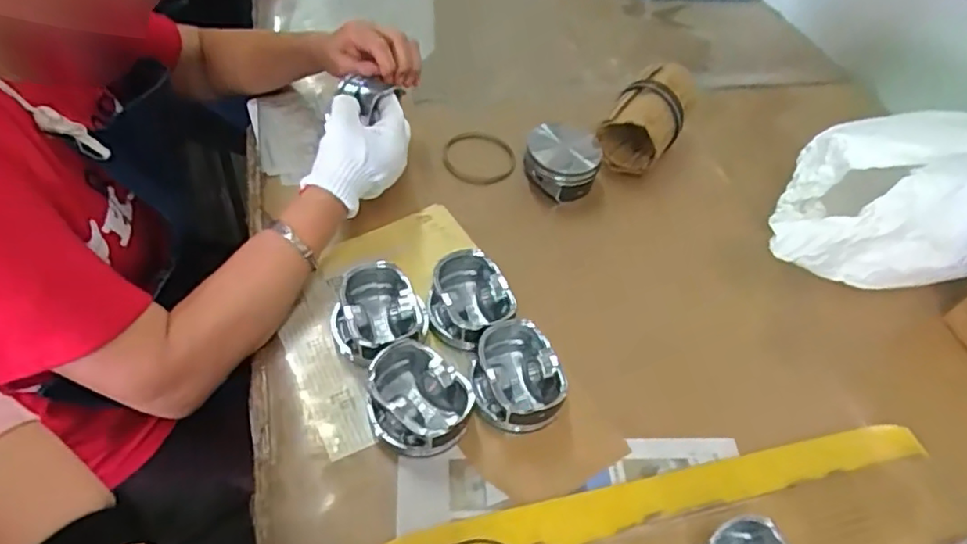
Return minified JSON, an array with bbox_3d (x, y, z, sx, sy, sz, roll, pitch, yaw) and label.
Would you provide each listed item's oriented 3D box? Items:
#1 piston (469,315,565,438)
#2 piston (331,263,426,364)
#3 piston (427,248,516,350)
[{"bbox_3d":[0.027,0.092,0.529,0.074,0.047,0.091,-11,52,-15],"label":"piston"},{"bbox_3d":[-0.092,0.040,0.551,0.081,0.046,0.088,3,49,-4],"label":"piston"},{"bbox_3d":[-0.013,0.030,0.578,0.077,0.050,0.091,-4,50,-10],"label":"piston"}]

